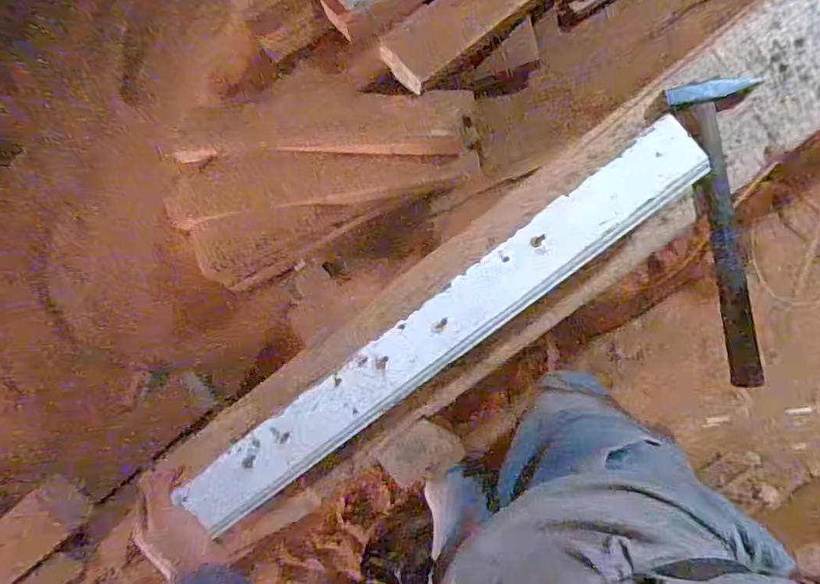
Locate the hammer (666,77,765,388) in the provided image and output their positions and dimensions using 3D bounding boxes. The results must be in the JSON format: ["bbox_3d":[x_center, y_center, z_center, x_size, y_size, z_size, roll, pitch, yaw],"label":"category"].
[{"bbox_3d":[0.323,-0.058,0.516,0.080,0.031,0.303,-10,89,9],"label":"hammer"}]

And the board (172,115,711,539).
[{"bbox_3d":[0.018,0.042,0.461,0.528,0.014,0.064,-37,85,6],"label":"board"}]

